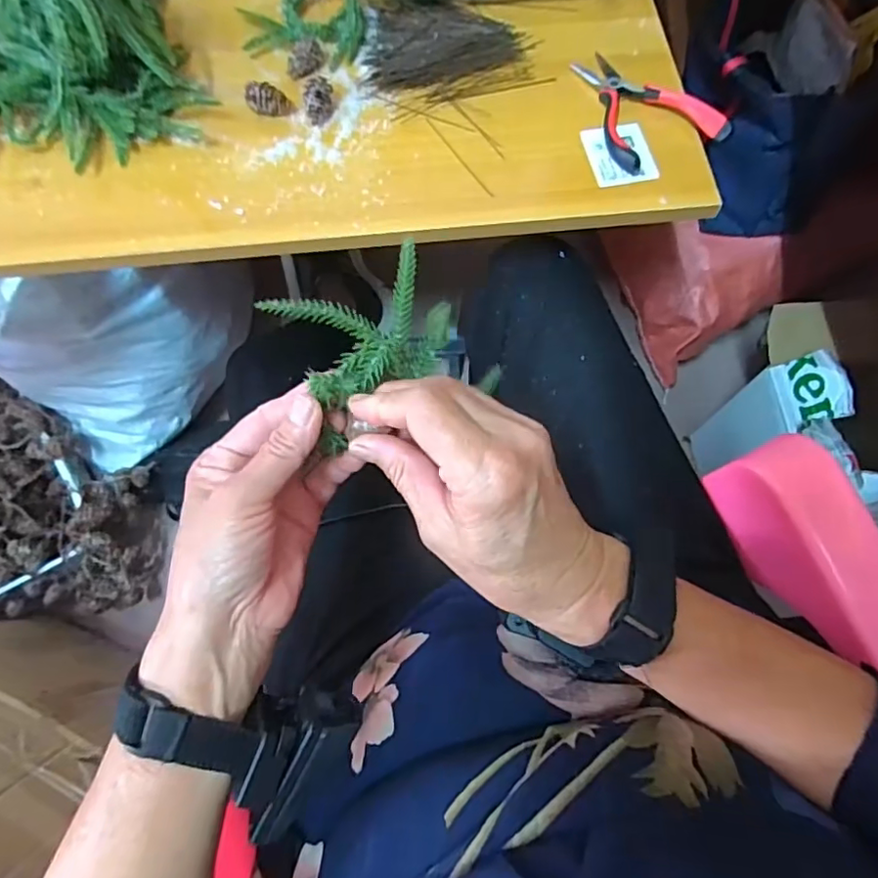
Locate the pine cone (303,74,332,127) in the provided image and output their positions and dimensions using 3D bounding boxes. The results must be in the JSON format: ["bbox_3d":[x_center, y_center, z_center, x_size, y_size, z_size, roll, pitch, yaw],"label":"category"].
[{"bbox_3d":[-0.097,-0.273,0.455,0.020,0.021,0.030,1,70,1],"label":"pine cone"}]

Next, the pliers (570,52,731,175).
[{"bbox_3d":[0.164,-0.276,0.456,0.082,0.021,0.123,-18,71,-6],"label":"pliers"}]

